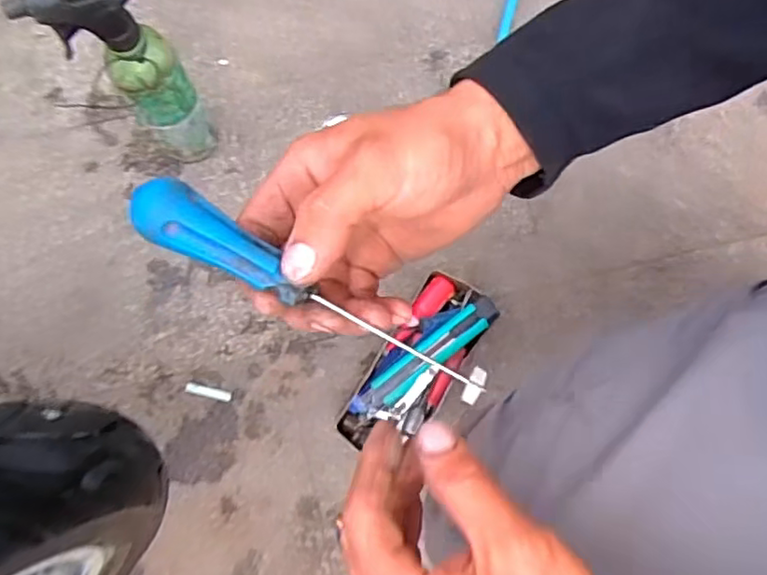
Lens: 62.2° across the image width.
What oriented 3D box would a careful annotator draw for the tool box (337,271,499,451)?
[{"bbox_3d":[0.032,0.076,0.639,0.078,0.064,0.191,34,79,6],"label":"tool box"}]

